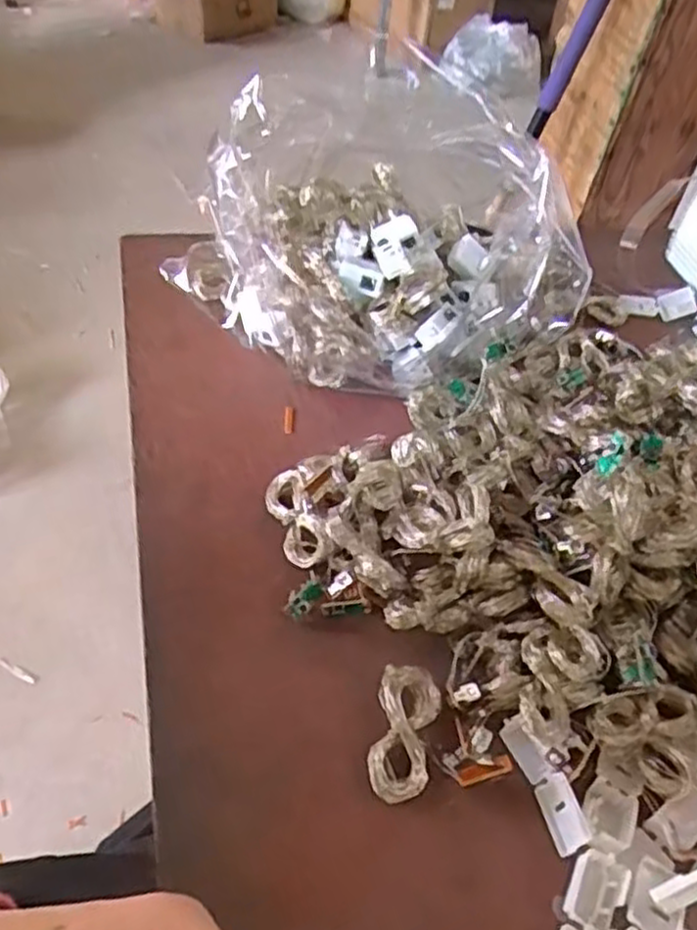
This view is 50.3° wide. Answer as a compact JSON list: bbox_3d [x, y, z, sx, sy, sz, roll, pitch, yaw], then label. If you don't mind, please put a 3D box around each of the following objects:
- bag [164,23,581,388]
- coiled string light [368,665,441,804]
[{"bbox_3d":[0.012,-0.139,0.464,0.175,0.146,0.226,-24,55,-30],"label":"bag"},{"bbox_3d":[0.024,0.115,0.320,0.026,0.007,0.056,13,47,3],"label":"coiled string light"}]

